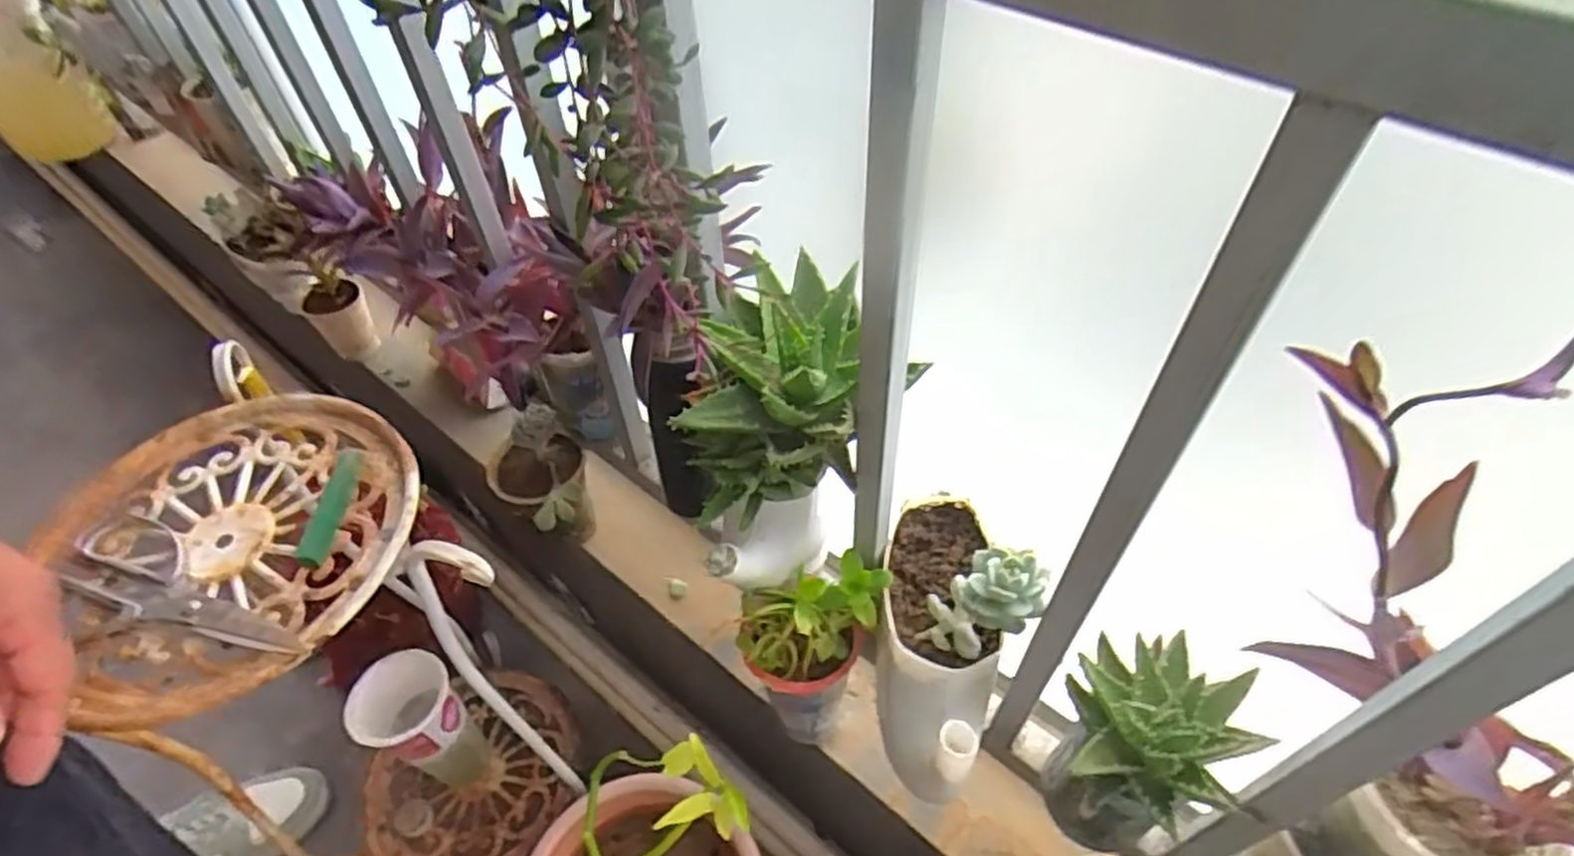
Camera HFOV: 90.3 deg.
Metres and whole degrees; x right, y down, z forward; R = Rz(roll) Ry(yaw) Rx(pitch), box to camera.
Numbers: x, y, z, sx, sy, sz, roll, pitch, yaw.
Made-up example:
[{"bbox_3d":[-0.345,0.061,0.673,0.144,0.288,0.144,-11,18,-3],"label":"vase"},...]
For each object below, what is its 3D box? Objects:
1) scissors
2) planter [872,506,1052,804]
[{"bbox_3d":[-0.345,0.093,0.452,0.185,0.014,0.052,17,53,15],"label":"scissors"},{"bbox_3d":[0.103,0.119,0.497,0.085,0.122,0.188,7,51,8],"label":"planter"}]

